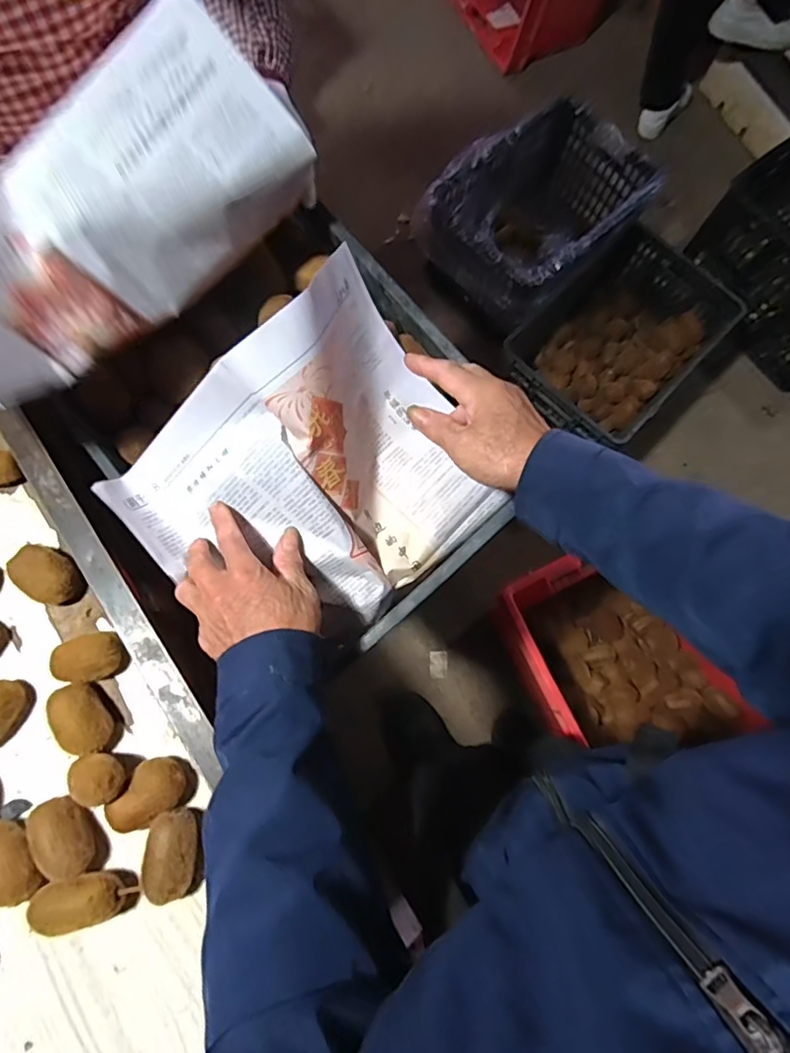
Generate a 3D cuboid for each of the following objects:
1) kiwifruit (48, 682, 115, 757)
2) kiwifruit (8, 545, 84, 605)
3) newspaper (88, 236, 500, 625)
[{"bbox_3d":[-0.300,0.186,0.532,0.046,0.037,0.070,-33,79,-9],"label":"kiwifruit"},{"bbox_3d":[-0.353,0.051,0.570,0.070,0.037,0.051,25,76,5],"label":"kiwifruit"},{"bbox_3d":[-0.078,-0.050,0.473,0.288,0.155,0.256,-40,80,-10],"label":"newspaper"}]

